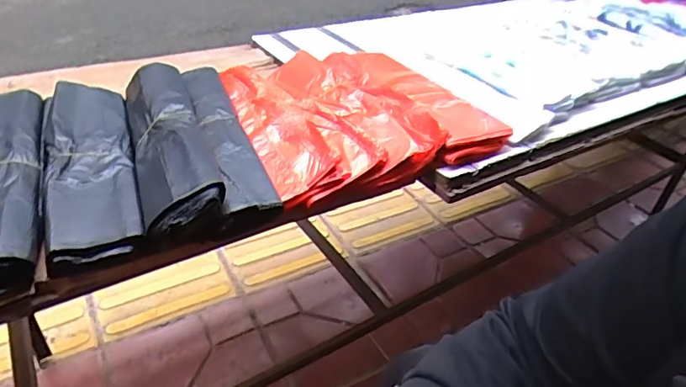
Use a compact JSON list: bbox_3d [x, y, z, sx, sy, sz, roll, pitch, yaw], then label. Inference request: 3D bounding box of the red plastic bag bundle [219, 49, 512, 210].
[{"bbox_3d":[0.003,-0.130,0.707,0.321,0.053,0.368,-13,40,-23],"label":"red plastic bag bundle"}]

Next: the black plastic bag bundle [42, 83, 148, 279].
[{"bbox_3d":[-0.286,-0.044,0.552,0.088,0.035,0.343,-11,40,-22],"label":"black plastic bag bundle"}]

